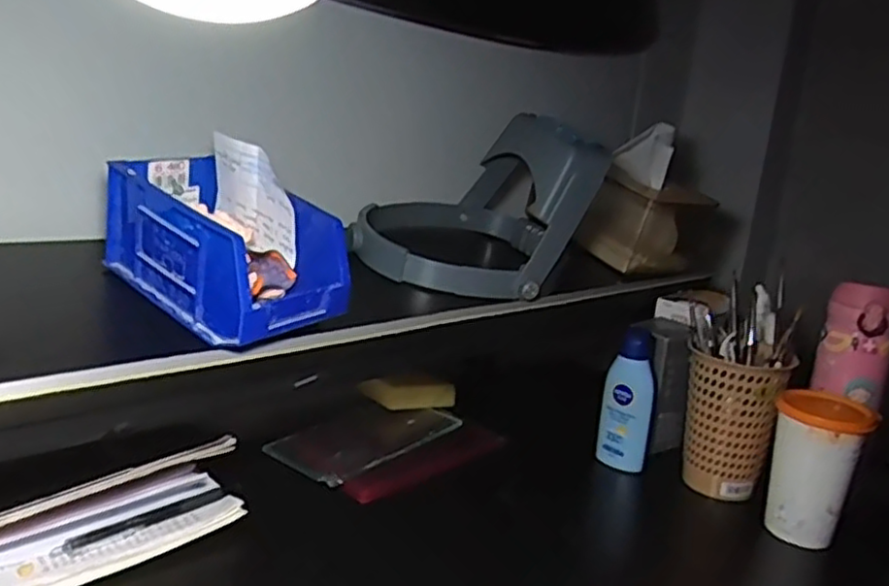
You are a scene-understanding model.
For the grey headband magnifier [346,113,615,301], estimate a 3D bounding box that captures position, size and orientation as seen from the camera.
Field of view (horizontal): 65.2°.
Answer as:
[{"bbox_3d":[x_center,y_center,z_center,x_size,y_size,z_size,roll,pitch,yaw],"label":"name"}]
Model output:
[{"bbox_3d":[0.026,-0.099,0.718,0.229,0.161,0.168,4,14,-8],"label":"grey headband magnifier"}]

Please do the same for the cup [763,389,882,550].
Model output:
[{"bbox_3d":[0.333,0.159,0.629,0.073,0.125,0.069,15,17,31],"label":"cup"}]

